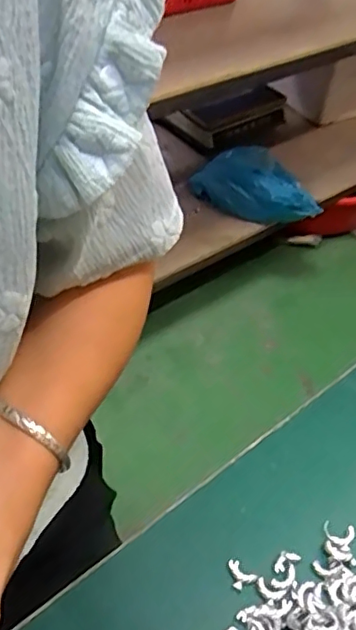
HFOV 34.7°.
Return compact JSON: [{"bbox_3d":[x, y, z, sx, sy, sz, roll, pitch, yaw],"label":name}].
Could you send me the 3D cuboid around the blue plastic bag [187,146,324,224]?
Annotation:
[{"bbox_3d":[0.190,-0.292,1.298,0.277,0.107,0.141,25,50,18],"label":"blue plastic bag"}]

